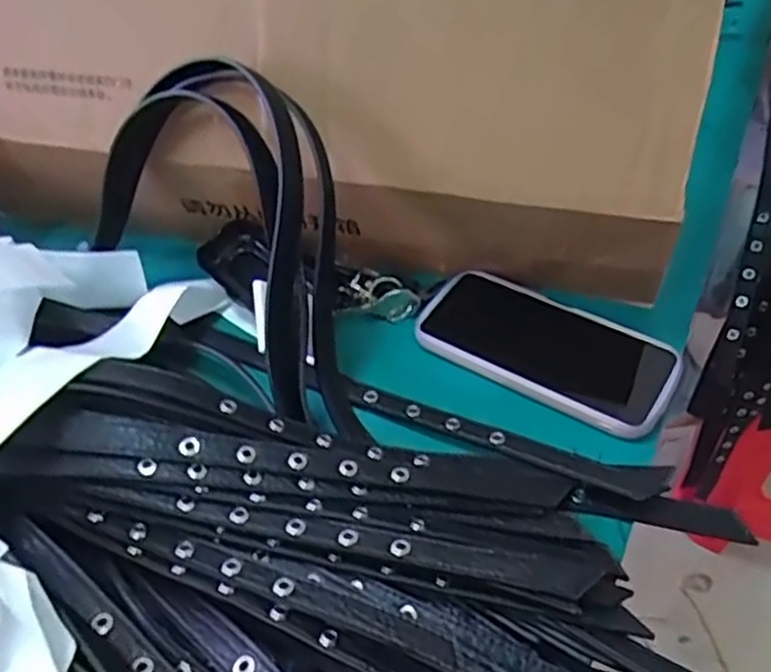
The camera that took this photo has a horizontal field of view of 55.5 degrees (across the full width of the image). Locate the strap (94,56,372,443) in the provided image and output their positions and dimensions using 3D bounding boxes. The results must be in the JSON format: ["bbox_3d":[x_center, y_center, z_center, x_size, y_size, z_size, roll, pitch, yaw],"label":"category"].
[{"bbox_3d":[-0.087,-0.072,0.470,0.117,0.158,0.237,-37,54,-26],"label":"strap"}]

